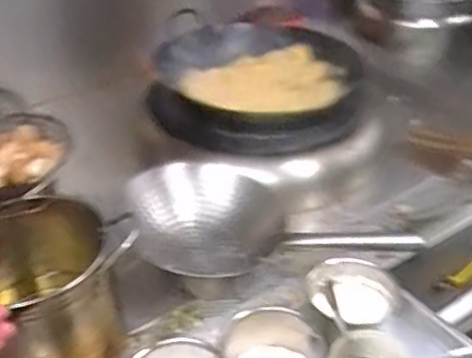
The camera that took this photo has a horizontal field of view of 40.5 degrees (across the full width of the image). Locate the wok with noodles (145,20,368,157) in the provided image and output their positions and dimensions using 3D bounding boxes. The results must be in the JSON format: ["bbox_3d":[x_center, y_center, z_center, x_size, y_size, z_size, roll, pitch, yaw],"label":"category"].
[{"bbox_3d":[0.046,-0.227,1.444,0.468,0.124,0.482,-3,34,-2],"label":"wok with noodles"}]

